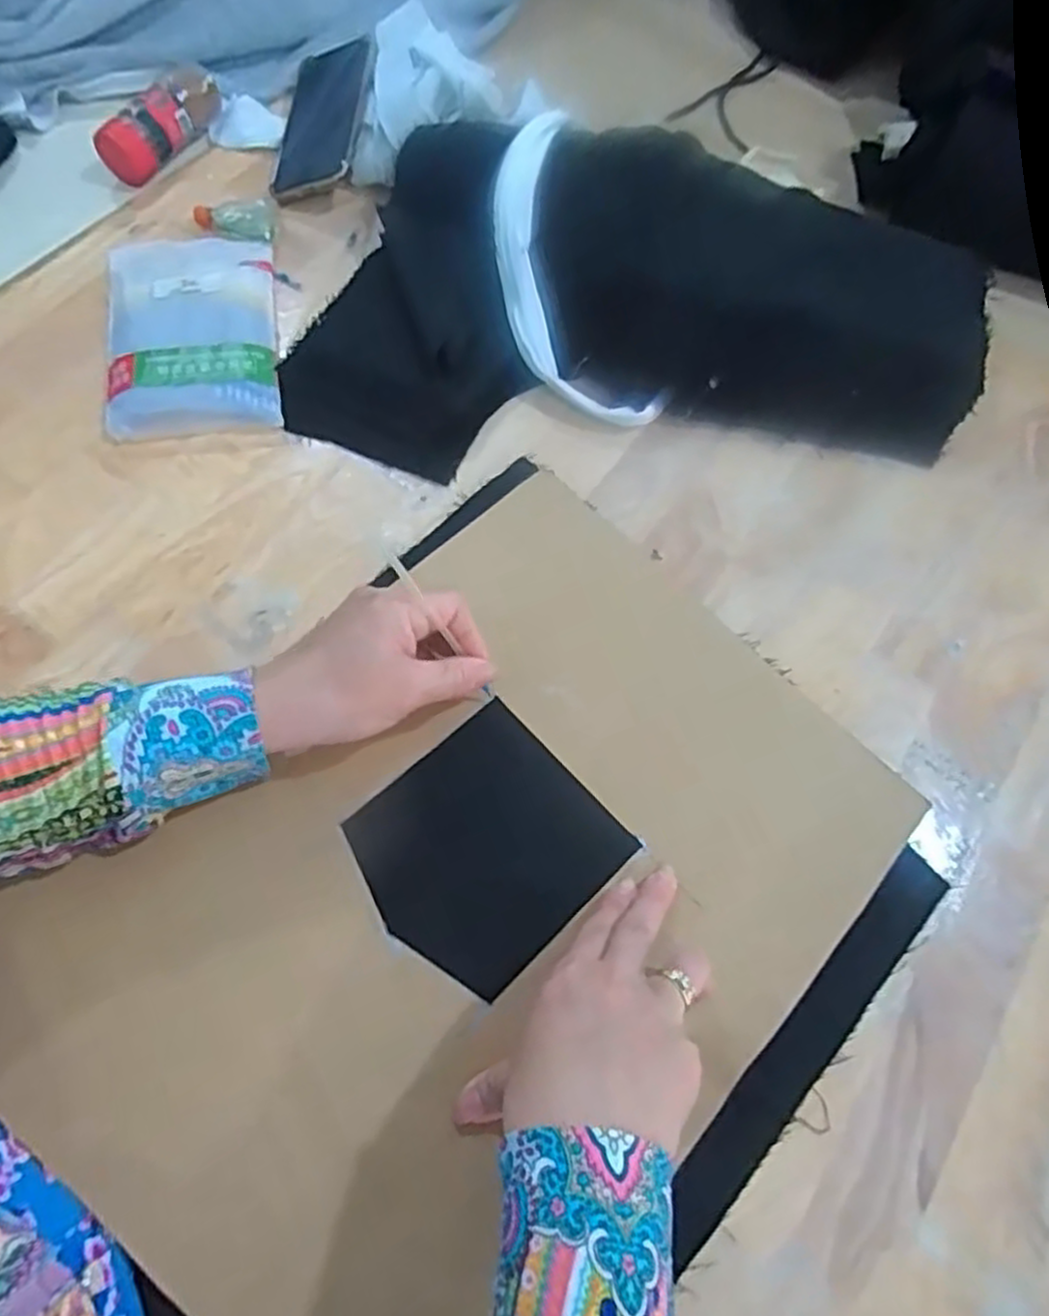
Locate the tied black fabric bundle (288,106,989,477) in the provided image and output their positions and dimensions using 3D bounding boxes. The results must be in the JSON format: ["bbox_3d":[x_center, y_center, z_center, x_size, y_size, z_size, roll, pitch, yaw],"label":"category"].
[{"bbox_3d":[0.079,-0.257,0.516,0.474,0.082,0.260,3,67,-2],"label":"tied black fabric bundle"}]

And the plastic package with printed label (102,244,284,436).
[{"bbox_3d":[-0.235,-0.233,0.523,0.112,0.020,0.177,-8,68,-7],"label":"plastic package with printed label"}]

